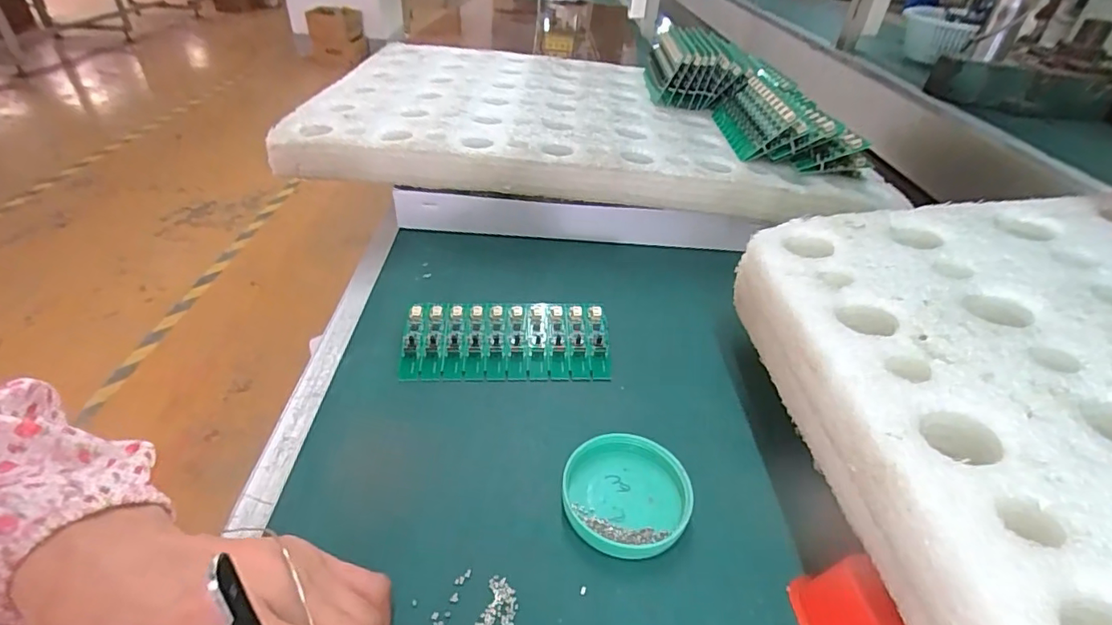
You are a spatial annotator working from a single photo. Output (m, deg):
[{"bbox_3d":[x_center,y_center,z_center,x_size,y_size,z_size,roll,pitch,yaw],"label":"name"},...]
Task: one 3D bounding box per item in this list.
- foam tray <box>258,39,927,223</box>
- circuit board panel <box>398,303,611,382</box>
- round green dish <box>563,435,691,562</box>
[{"bbox_3d":[0.037,-0.203,0.569,0.557,0.038,0.361,7,38,2],"label":"foam tray"},{"bbox_3d":[-0.033,0.020,0.362,0.138,0.004,0.058,1,59,-5],"label":"circuit board panel"},{"bbox_3d":[0.037,0.094,0.278,0.064,0.014,0.063,4,38,-3],"label":"round green dish"}]

